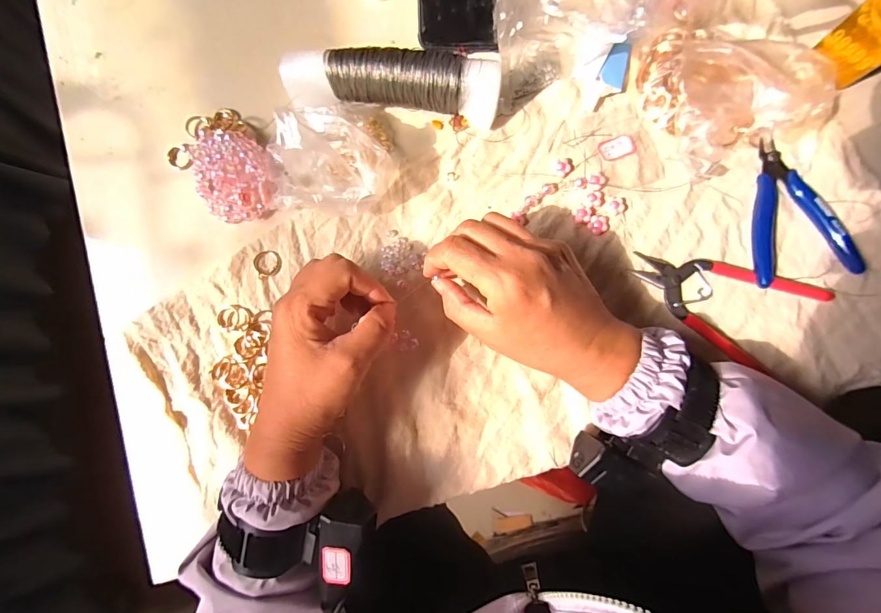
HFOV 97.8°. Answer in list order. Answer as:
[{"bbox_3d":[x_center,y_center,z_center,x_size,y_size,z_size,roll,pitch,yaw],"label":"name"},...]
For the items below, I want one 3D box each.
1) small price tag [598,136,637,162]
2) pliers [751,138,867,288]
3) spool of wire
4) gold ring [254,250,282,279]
[{"bbox_3d":[0.148,-0.132,0.320,0.028,0.004,0.018,-16,83,2],"label":"small price tag"},{"bbox_3d":[0.276,-0.077,0.302,0.077,0.014,0.114,-7,84,3],"label":"pliers"},{"bbox_3d":[-0.041,-0.182,0.320,0.177,0.044,0.042,8,85,5],"label":"spool of wire"},{"bbox_3d":[-0.150,-0.038,0.332,0.023,0.004,0.023,0,84,4],"label":"gold ring"}]

